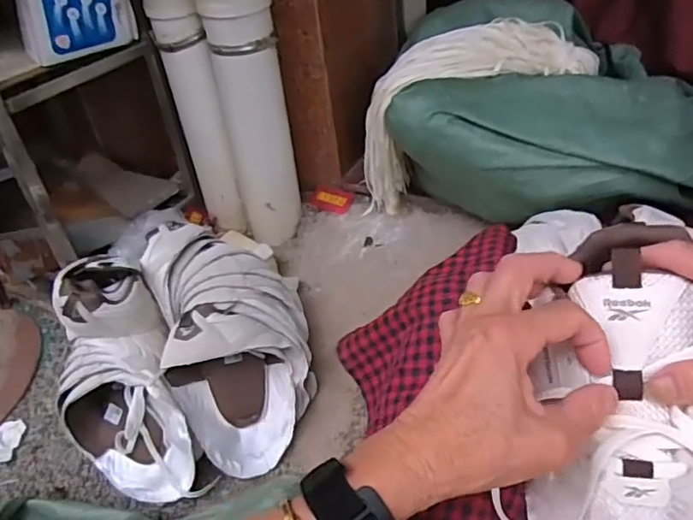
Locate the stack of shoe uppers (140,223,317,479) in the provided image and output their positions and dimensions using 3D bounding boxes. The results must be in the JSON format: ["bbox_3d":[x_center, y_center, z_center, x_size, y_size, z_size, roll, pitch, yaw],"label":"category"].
[{"bbox_3d":[-0.175,0.116,0.909,0.211,0.215,0.332,-15,41,-8],"label":"stack of shoe uppers"}]

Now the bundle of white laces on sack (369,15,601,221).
[{"bbox_3d":[0.191,-0.282,1.002,0.463,0.232,0.112,-35,41,10],"label":"bundle of white laces on sack"}]

